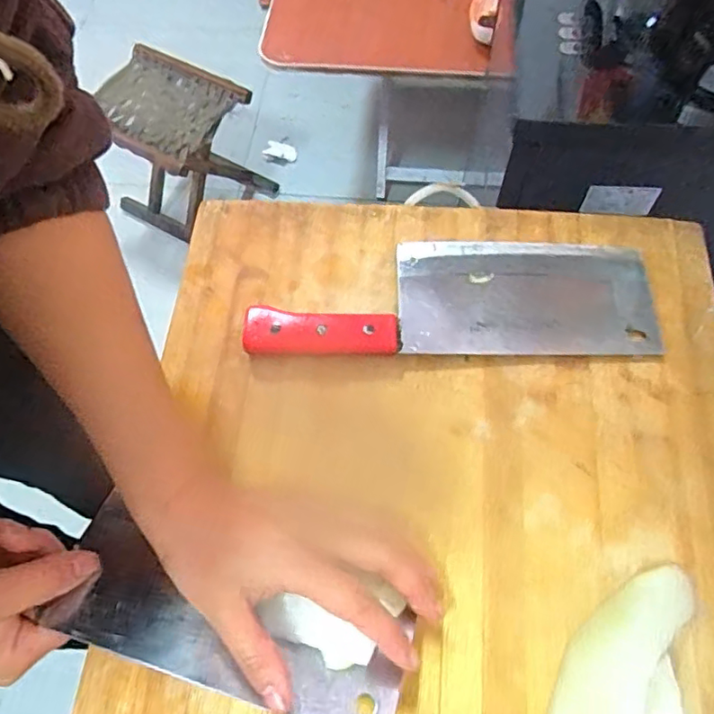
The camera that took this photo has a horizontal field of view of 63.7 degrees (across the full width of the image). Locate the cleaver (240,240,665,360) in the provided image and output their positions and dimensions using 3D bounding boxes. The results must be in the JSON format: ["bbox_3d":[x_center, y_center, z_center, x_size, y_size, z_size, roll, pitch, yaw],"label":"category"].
[{"bbox_3d":[0.062,-0.041,0.383,0.262,0.017,0.087,0,65,3],"label":"cleaver"}]

